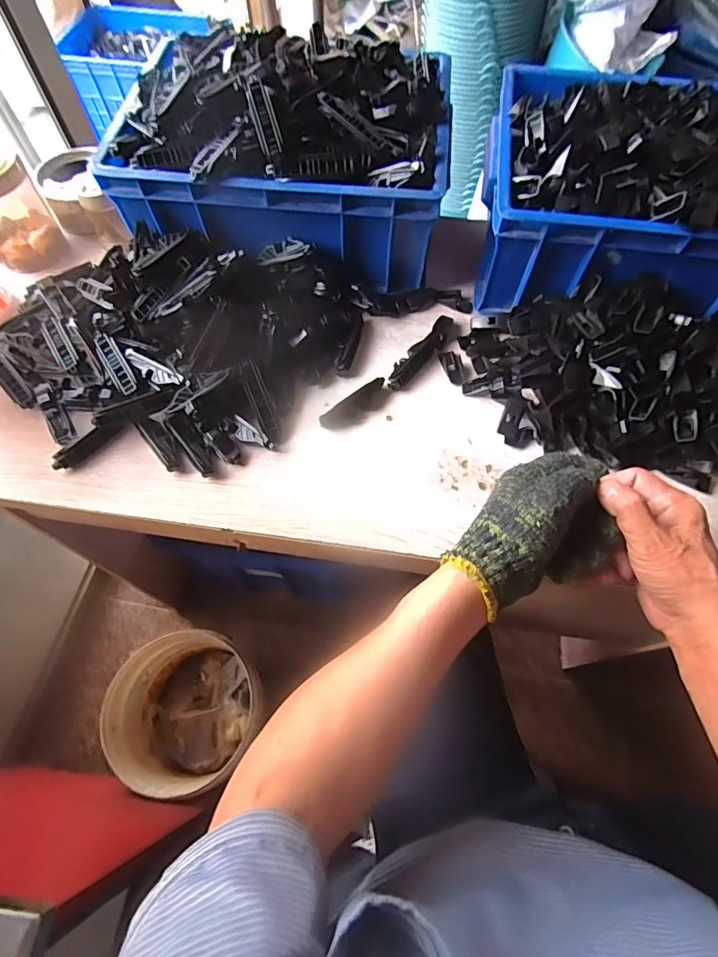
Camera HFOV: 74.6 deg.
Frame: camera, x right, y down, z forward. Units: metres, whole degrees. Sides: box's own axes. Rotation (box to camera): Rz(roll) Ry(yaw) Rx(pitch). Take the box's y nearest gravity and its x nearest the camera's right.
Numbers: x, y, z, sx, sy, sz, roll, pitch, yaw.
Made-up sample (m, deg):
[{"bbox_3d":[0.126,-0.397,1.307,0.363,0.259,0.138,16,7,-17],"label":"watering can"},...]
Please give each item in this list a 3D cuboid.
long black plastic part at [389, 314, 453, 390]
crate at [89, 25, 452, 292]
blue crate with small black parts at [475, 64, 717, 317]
[{"bbox_3d":[0.067,-0.137,0.500,0.019,0.016,0.113,34,68,15],"label":"long black plastic part"},{"bbox_3d":[-0.078,-0.344,0.506,0.335,0.146,0.216,0,64,-1],"label":"crate"},{"bbox_3d":[0.311,-0.300,0.506,0.337,0.133,0.239,9,64,4],"label":"blue crate with small black parts"}]

